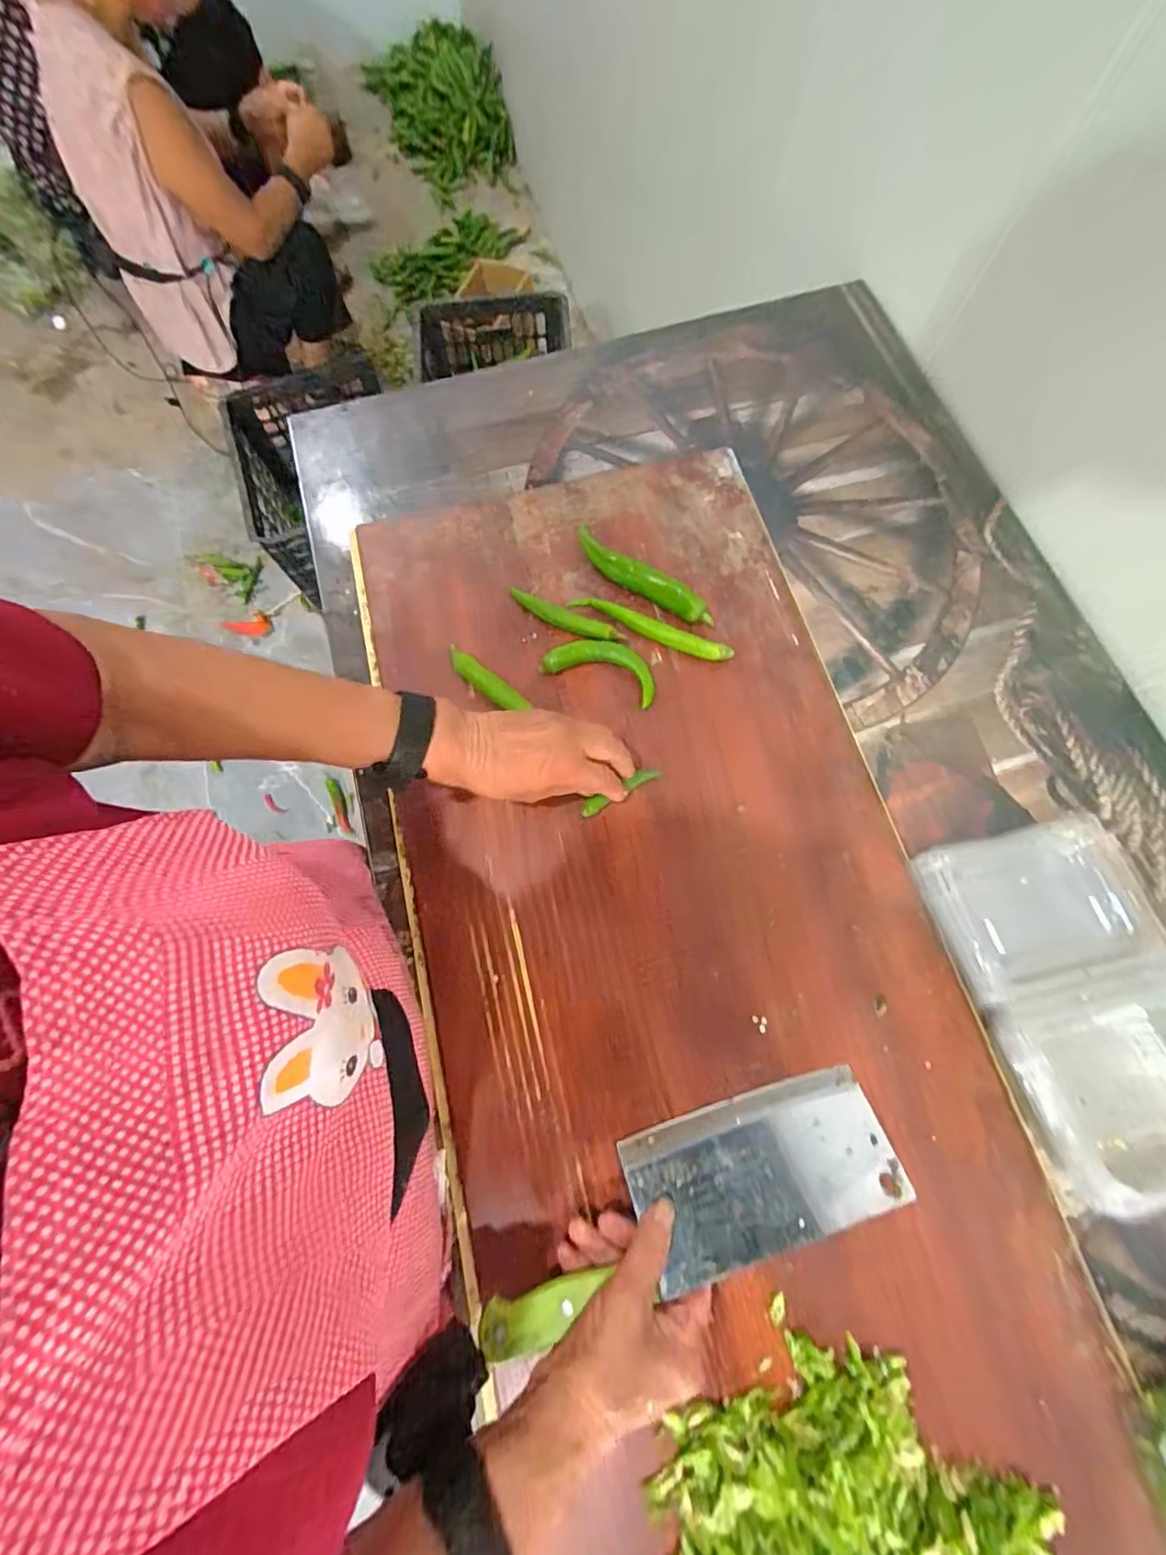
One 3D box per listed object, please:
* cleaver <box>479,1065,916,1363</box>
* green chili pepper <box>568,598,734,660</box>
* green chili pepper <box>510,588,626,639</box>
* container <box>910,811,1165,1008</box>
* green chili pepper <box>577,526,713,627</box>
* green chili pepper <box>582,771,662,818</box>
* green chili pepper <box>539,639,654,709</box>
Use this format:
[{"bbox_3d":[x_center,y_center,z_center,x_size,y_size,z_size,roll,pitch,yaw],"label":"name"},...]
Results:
[{"bbox_3d":[0.072,0.287,0.374,0.280,0.021,0.086,-18,51,-6],"label":"cleaver"},{"bbox_3d":[0.061,-0.140,0.506,0.154,0.022,0.018,26,73,8],"label":"green chili pepper"},{"bbox_3d":[-0.018,-0.147,0.510,0.113,0.012,0.019,25,73,8],"label":"green chili pepper"},{"bbox_3d":[0.348,0.097,0.425,0.154,0.045,0.110,-13,72,-5],"label":"container"},{"bbox_3d":[0.053,-0.190,0.525,0.159,0.024,0.028,38,75,12],"label":"green chili pepper"},{"bbox_3d":[0.032,0.011,0.464,0.075,0.012,0.011,-30,74,-10],"label":"green chili pepper"},{"bbox_3d":[0.018,-0.103,0.503,0.104,0.017,0.046,20,72,6],"label":"green chili pepper"}]

